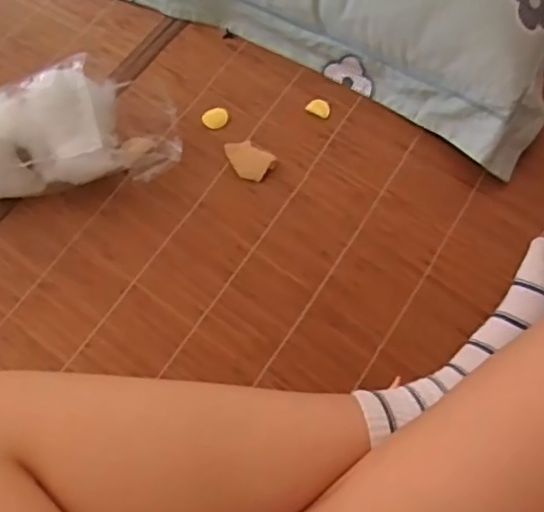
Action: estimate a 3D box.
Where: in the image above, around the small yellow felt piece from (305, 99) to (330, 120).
[{"bbox_3d":[0.049,-0.151,0.615,0.024,0.004,0.020,25,70,14],"label":"small yellow felt piece"}]

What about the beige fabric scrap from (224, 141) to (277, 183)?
[{"bbox_3d":[-0.025,-0.094,0.585,0.047,0.004,0.036,31,71,16],"label":"beige fabric scrap"}]

